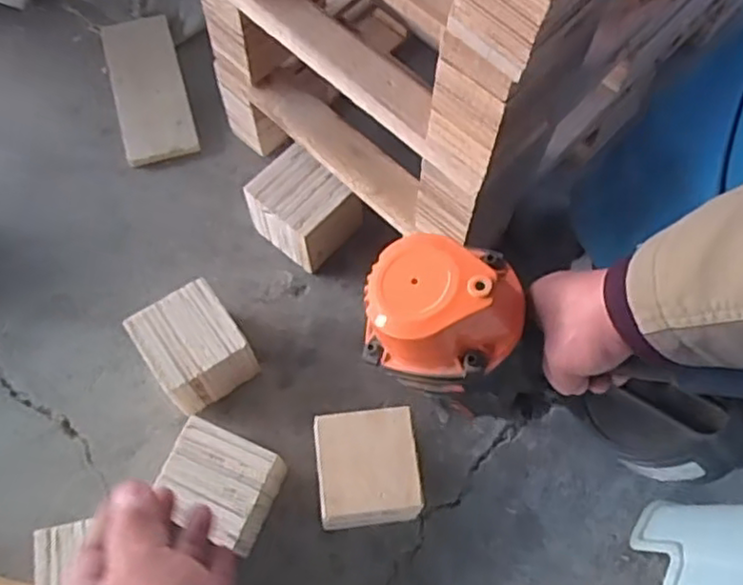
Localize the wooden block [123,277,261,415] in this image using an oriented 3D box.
[{"bbox_3d":[-0.182,0.059,0.716,0.090,0.094,0.097,-32,70,-11],"label":"wooden block"}]

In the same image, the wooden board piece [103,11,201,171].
[{"bbox_3d":[-0.292,-0.268,0.892,0.090,0.020,0.220,-16,68,-5],"label":"wooden board piece"}]

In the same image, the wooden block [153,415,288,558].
[{"bbox_3d":[-0.142,0.187,0.659,0.097,0.092,0.094,23,70,10],"label":"wooden block"}]

